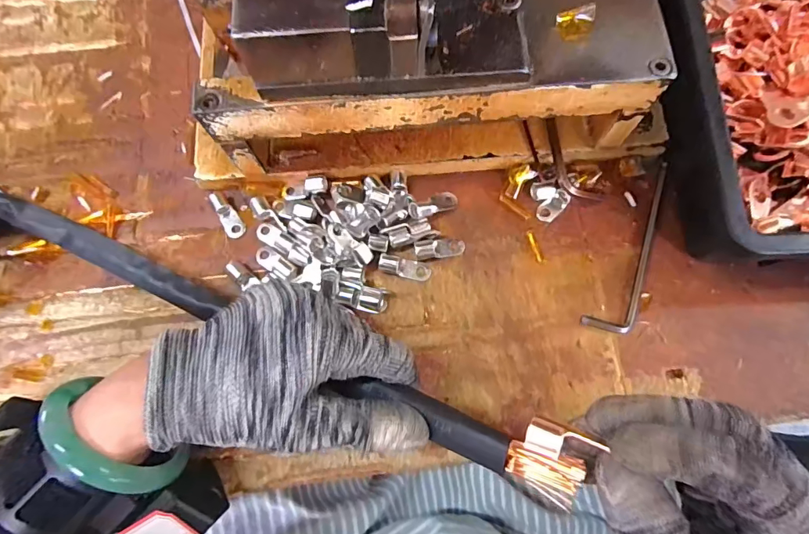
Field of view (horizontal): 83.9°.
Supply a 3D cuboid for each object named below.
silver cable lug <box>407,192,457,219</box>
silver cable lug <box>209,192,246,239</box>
[{"bbox_3d":[0.019,-0.040,0.291,0.031,0.011,0.013,-20,76,-20],"label":"silver cable lug"},{"bbox_3d":[-0.115,-0.034,0.293,0.012,0.006,0.032,-30,106,-6],"label":"silver cable lug"}]

